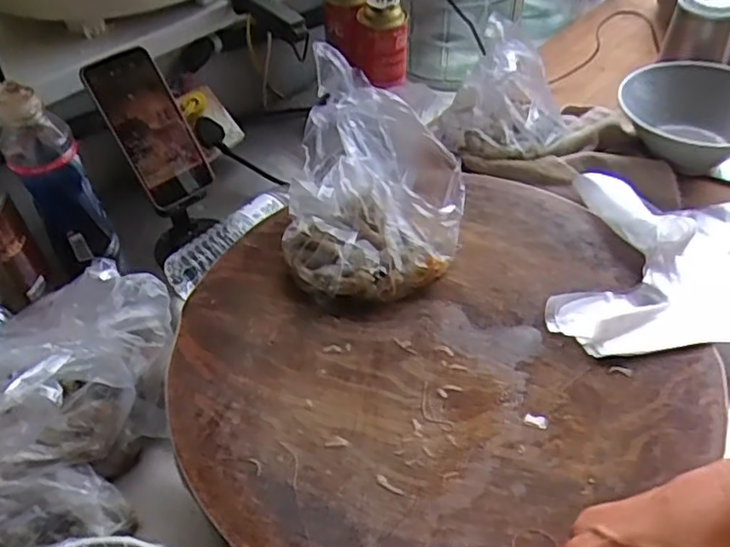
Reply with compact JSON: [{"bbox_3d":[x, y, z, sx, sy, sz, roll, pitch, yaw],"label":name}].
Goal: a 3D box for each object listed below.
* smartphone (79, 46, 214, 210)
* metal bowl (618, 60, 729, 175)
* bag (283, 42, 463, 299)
[{"bbox_3d":[-0.230,-0.156,0.684,0.073,0.161,0.016,-32,19,-18],"label":"smartphone"},{"bbox_3d":[0.412,-0.181,0.795,0.194,0.080,0.179,22,51,21],"label":"metal bowl"},{"bbox_3d":[0.011,-0.085,0.617,0.166,0.131,0.203,5,47,5],"label":"bag"}]

